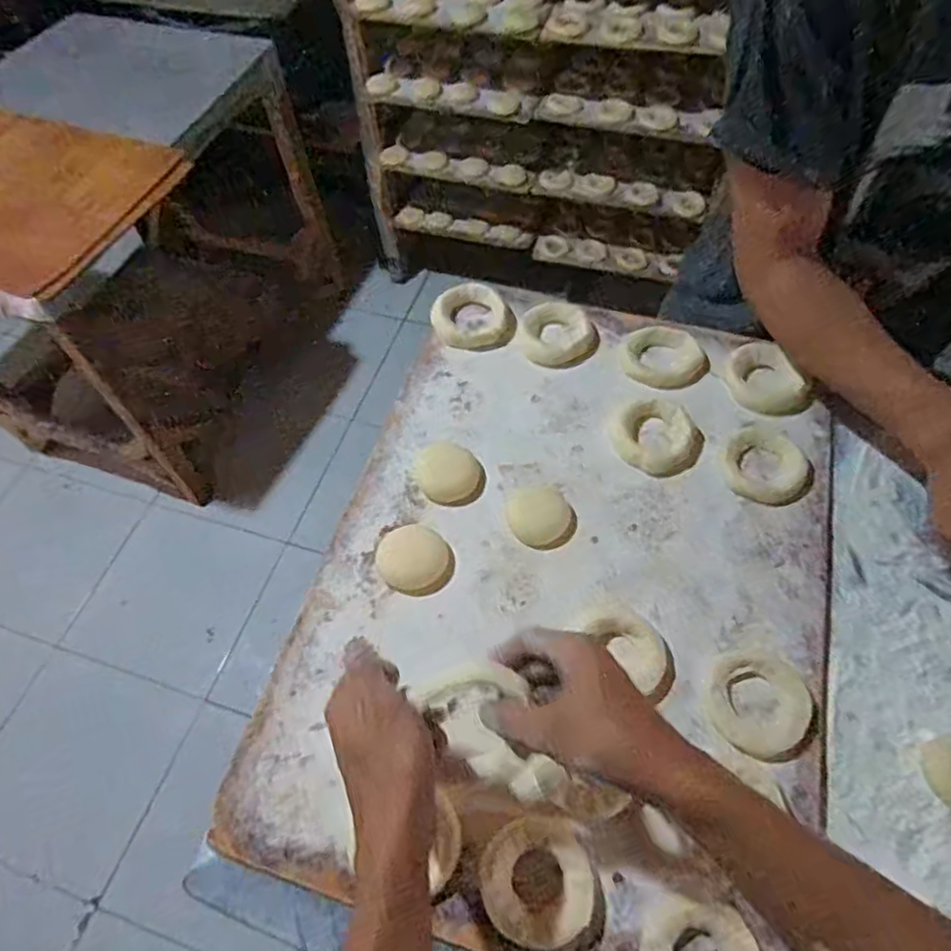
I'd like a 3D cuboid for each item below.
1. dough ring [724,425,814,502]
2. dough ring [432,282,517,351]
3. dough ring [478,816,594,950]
[{"bbox_3d":[0.273,-0.010,0.606,0.080,0.013,0.078,-1,58,2],"label":"dough ring"},{"bbox_3d":[-0.001,-0.171,0.698,0.082,0.020,0.081,-1,58,2],"label":"dough ring"},{"bbox_3d":[0.041,0.274,0.439,0.074,0.015,0.073,-1,58,2],"label":"dough ring"}]

